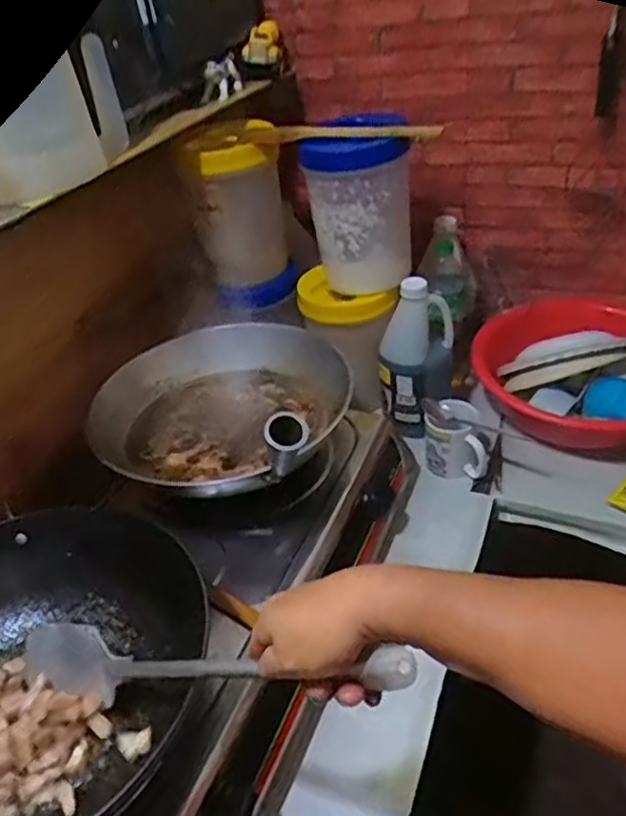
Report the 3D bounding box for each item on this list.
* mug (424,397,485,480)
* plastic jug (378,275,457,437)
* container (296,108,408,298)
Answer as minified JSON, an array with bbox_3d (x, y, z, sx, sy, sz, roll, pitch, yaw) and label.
[{"bbox_3d":[0.220,0.051,1.037,0.087,0.103,0.071,-1,36,10],"label":"mug"},{"bbox_3d":[0.164,-0.080,1.049,0.120,0.250,0.095,-2,36,7],"label":"plastic jug"},{"bbox_3d":[0.071,-0.306,1.031,0.153,0.238,0.126,-5,36,3],"label":"container"}]

